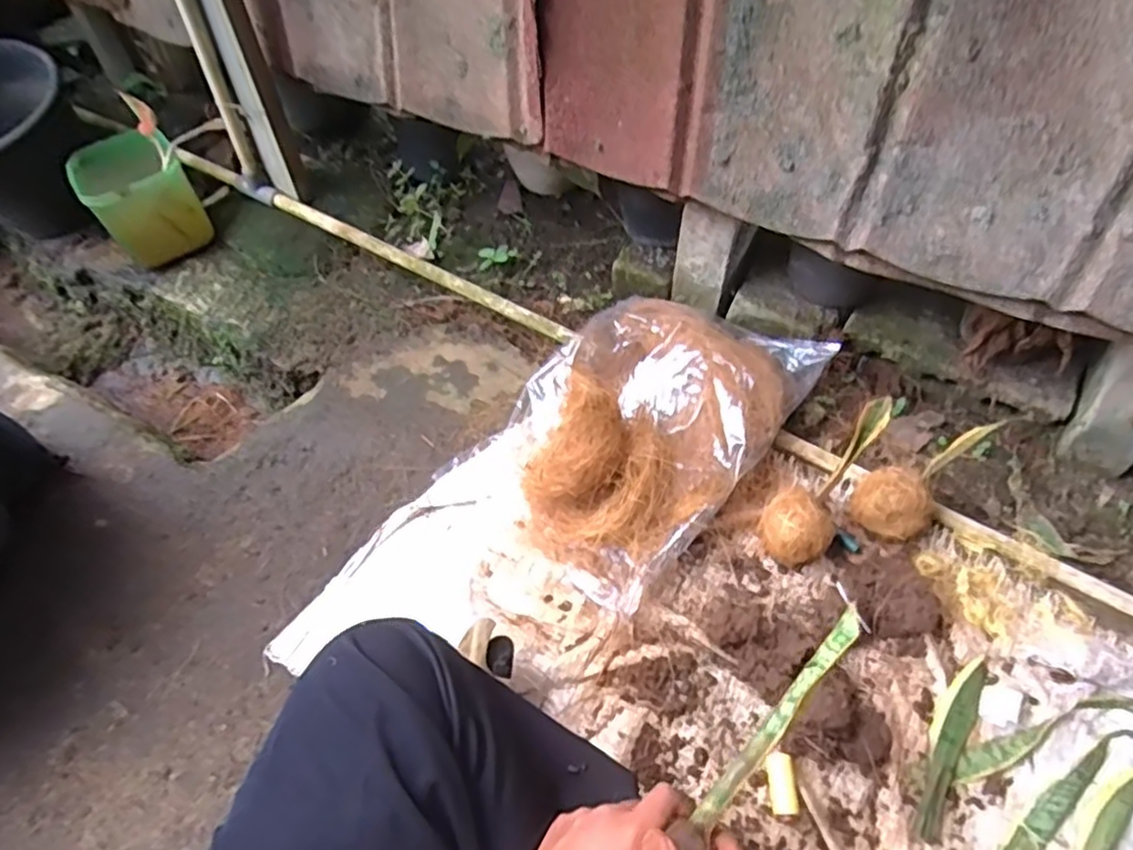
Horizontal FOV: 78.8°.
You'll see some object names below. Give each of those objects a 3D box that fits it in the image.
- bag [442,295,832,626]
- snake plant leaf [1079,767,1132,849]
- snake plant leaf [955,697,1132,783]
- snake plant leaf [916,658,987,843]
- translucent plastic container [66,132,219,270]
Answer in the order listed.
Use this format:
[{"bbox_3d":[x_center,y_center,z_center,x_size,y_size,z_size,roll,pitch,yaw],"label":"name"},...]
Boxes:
[{"bbox_3d":[0.098,-0.030,0.863,0.299,0.146,0.446,32,60,24],"label":"bag"},{"bbox_3d":[0.501,0.357,0.630,0.154,0.007,0.033,-35,59,-22],"label":"snake plant leaf"},{"bbox_3d":[0.490,0.302,0.685,0.242,0.009,0.030,-14,53,-8],"label":"snake plant leaf"},{"bbox_3d":[0.376,0.307,0.673,0.034,0.008,0.192,29,59,22],"label":"snake plant leaf"},{"bbox_3d":[-0.725,-0.387,1.178,0.155,0.191,0.147,-32,58,-21],"label":"translucent plastic container"}]

